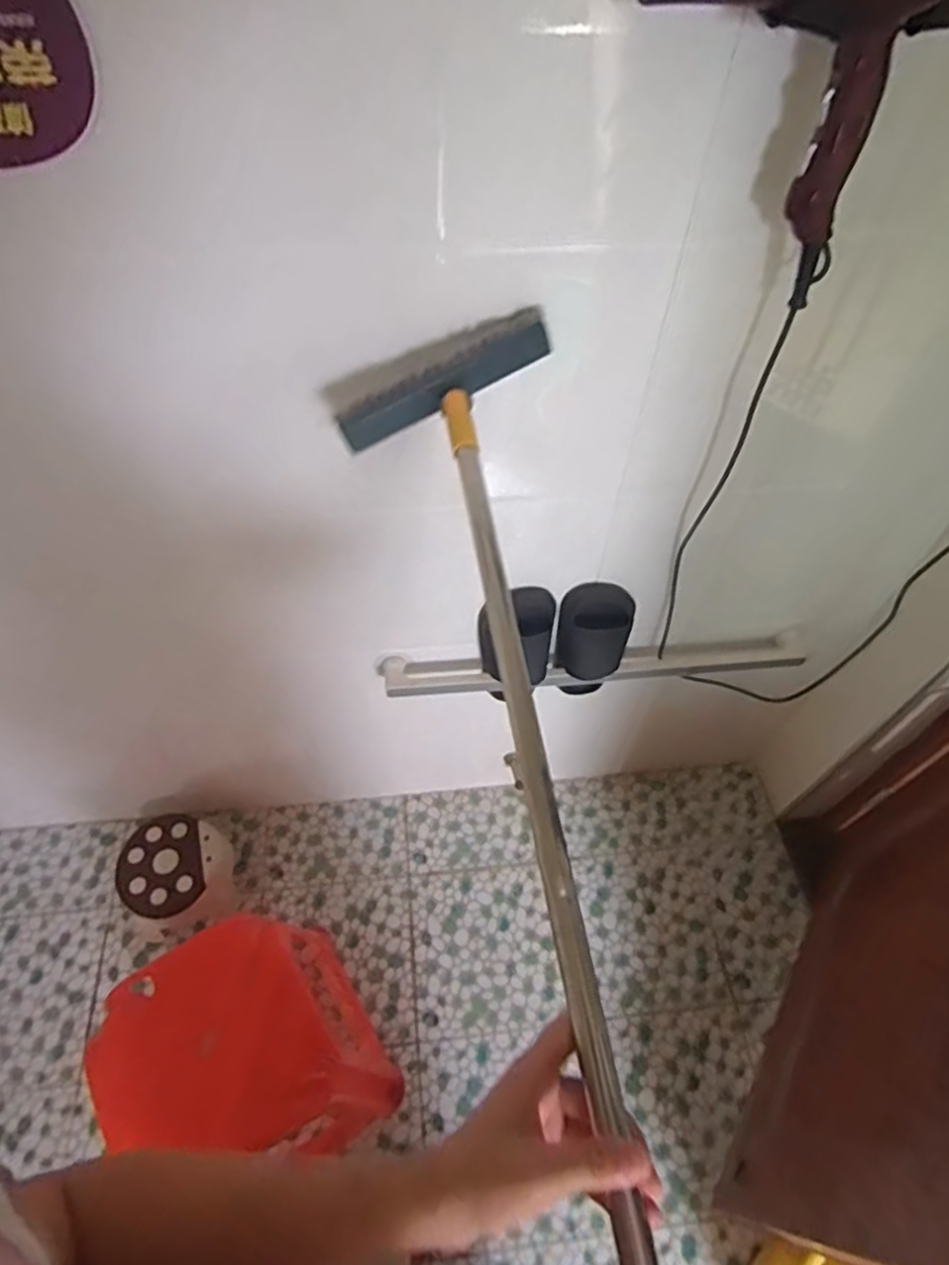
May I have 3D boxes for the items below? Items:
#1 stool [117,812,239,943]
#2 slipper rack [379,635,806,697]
[{"bbox_3d":[-0.580,0.481,1.358,0.205,0.144,0.198,1,54,-1],"label":"stool"},{"bbox_3d":[0.199,0.058,1.117,0.696,0.044,0.071,-2,55,-3],"label":"slipper rack"}]

